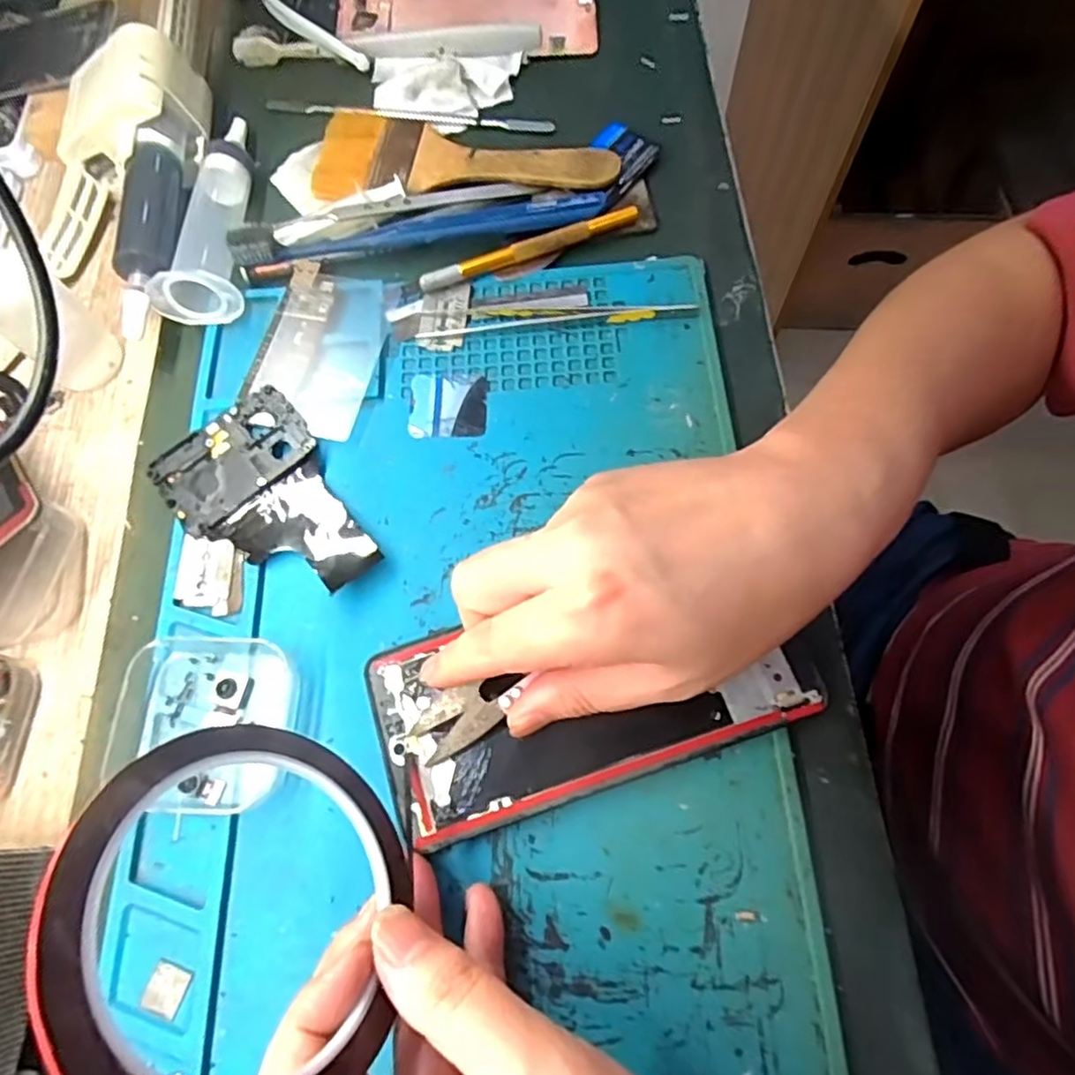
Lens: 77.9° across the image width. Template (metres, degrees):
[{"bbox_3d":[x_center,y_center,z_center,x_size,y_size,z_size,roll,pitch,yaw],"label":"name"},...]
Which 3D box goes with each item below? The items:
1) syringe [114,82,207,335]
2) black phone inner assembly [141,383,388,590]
[{"bbox_3d":[-0.192,-0.162,0.336,0.028,0.034,0.142,-6,69,0],"label":"syringe"},{"bbox_3d":[-0.118,-0.015,0.291,0.066,0.007,0.104,-38,72,-12],"label":"black phone inner assembly"}]

